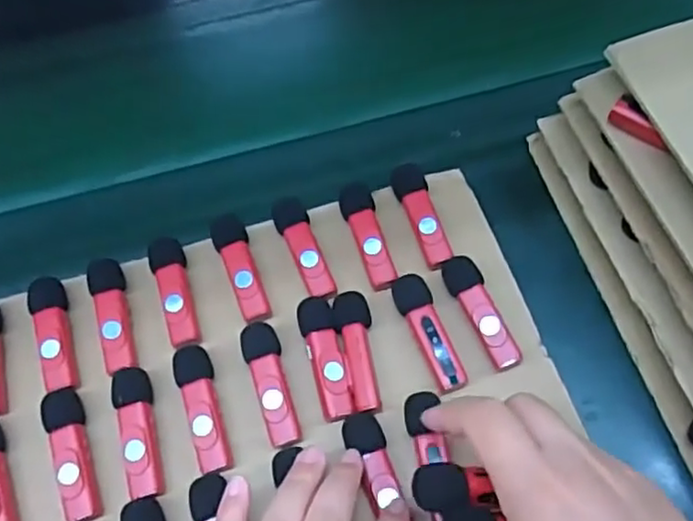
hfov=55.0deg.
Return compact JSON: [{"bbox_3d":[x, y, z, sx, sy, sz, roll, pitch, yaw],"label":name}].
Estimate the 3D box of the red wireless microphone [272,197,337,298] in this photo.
[{"bbox_3d":[-0.024,-0.007,0.374,0.020,0.011,0.063,-19,60,-7],"label":"red wireless microphone"}]

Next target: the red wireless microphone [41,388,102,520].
[{"bbox_3d":[-0.137,0.097,0.332,0.017,0.020,0.067,-17,60,-7],"label":"red wireless microphone"}]

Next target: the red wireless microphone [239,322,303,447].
[{"bbox_3d":[-0.038,0.063,0.344,0.019,0.014,0.066,-17,60,-6],"label":"red wireless microphone"}]

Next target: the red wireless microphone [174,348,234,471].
[{"bbox_3d":[-0.073,0.075,0.339,0.019,0.013,0.066,-15,60,-5],"label":"red wireless microphone"}]

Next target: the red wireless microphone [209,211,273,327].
[{"bbox_3d":[-0.057,0.004,0.373,0.020,0.016,0.063,-21,61,-9],"label":"red wireless microphone"}]

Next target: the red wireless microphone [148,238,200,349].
[{"bbox_3d":[-0.095,0.018,0.368,0.019,0.013,0.064,-14,60,-5],"label":"red wireless microphone"}]

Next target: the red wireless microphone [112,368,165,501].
[{"bbox_3d":[-0.105,0.086,0.336,0.016,0.017,0.066,-14,60,-5],"label":"red wireless microphone"}]

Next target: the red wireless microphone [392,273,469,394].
[{"bbox_3d":[0.043,0.038,0.353,0.019,0.013,0.066,-17,60,-6],"label":"red wireless microphone"}]

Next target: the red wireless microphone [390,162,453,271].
[{"bbox_3d":[0.043,-0.026,0.381,0.019,0.011,0.065,-13,60,-4],"label":"red wireless microphone"}]

